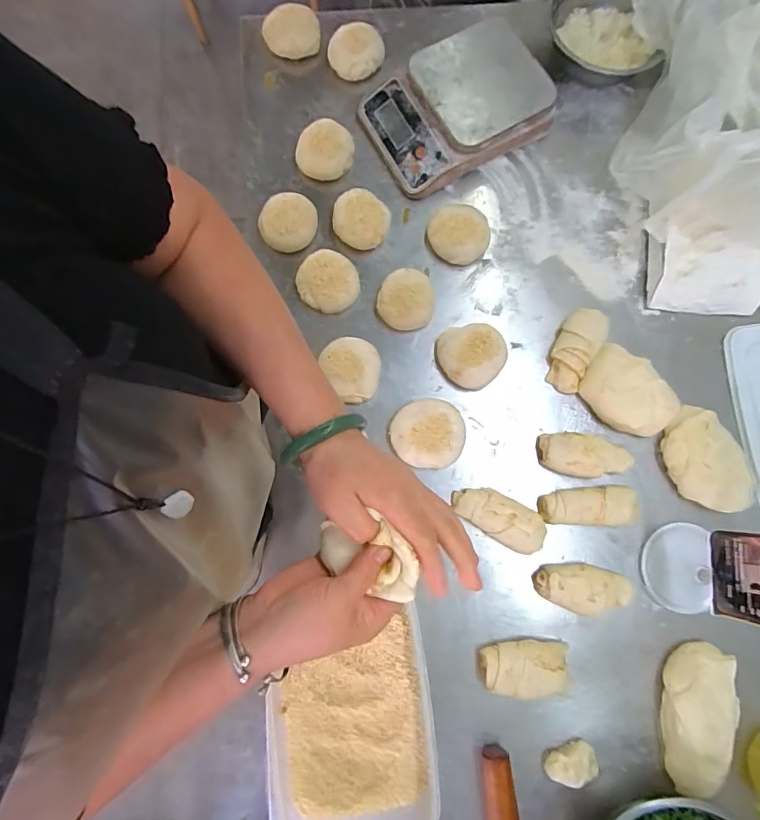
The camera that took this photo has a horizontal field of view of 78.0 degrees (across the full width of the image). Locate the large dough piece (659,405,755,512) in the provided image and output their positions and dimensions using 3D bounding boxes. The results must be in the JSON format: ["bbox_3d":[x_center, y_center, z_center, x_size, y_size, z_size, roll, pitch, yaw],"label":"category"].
[{"bbox_3d":[0.364,0.058,0.529,0.071,0.042,0.122,-28,81,-5],"label":"large dough piece"}]

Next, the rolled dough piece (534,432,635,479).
[{"bbox_3d":[0.235,0.053,0.533,0.105,0.036,0.046,8,80,1],"label":"rolled dough piece"}]

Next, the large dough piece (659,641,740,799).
[{"bbox_3d":[0.329,0.318,0.487,0.064,0.045,0.141,8,80,1],"label":"large dough piece"}]

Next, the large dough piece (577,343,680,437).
[{"bbox_3d":[0.287,-0.019,0.542,0.108,0.039,0.077,44,83,7],"label":"large dough piece"}]

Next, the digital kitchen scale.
[{"bbox_3d":[0.095,-0.384,0.598,0.211,0.060,0.158,-29,81,-5],"label":"digital kitchen scale"}]

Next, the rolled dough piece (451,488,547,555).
[{"bbox_3d":[0.131,0.119,0.524,0.102,0.038,0.046,28,81,5],"label":"rolled dough piece"}]

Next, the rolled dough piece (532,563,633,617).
[{"bbox_3d":[0.222,0.195,0.509,0.102,0.036,0.052,5,80,1],"label":"rolled dough piece"}]

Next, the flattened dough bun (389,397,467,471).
[{"bbox_3d":[0.055,0.028,0.542,0.082,0.025,0.077,0,80,0],"label":"flattened dough bun"}]

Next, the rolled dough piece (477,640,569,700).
[{"bbox_3d":[0.151,0.273,0.496,0.089,0.030,0.052,4,80,1],"label":"rolled dough piece"}]

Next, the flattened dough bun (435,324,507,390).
[{"bbox_3d":[0.109,-0.066,0.557,0.075,0.028,0.077,0,80,0],"label":"flattened dough bun"}]

